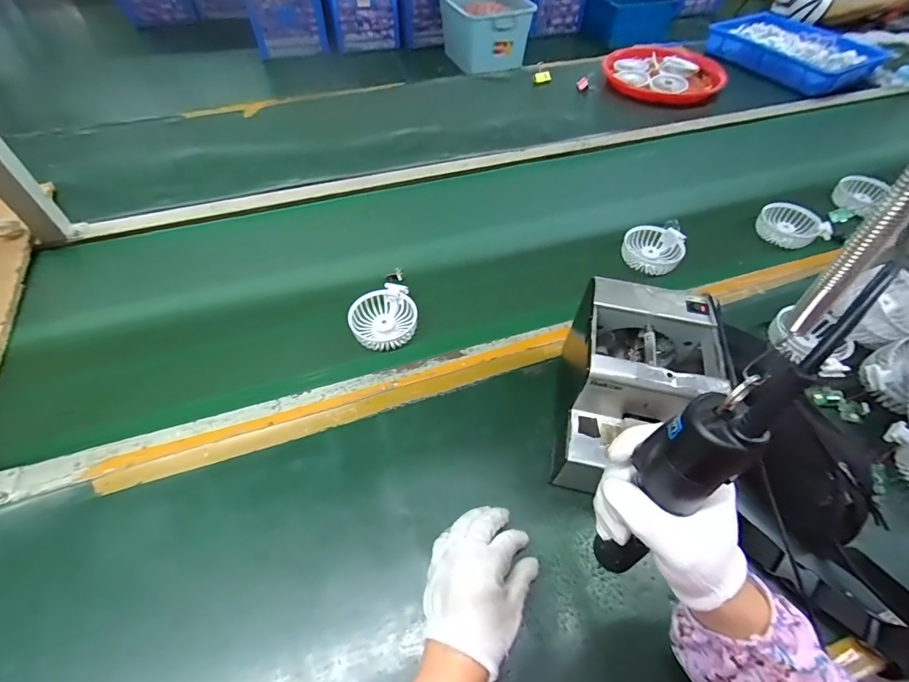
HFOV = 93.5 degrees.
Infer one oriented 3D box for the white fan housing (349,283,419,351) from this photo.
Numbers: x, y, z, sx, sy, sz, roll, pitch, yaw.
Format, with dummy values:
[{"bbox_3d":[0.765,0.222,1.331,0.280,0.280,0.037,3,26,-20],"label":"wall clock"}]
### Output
[{"bbox_3d":[-0.097,-0.031,0.587,0.088,0.030,0.086,-18,54,-13],"label":"white fan housing"}]

